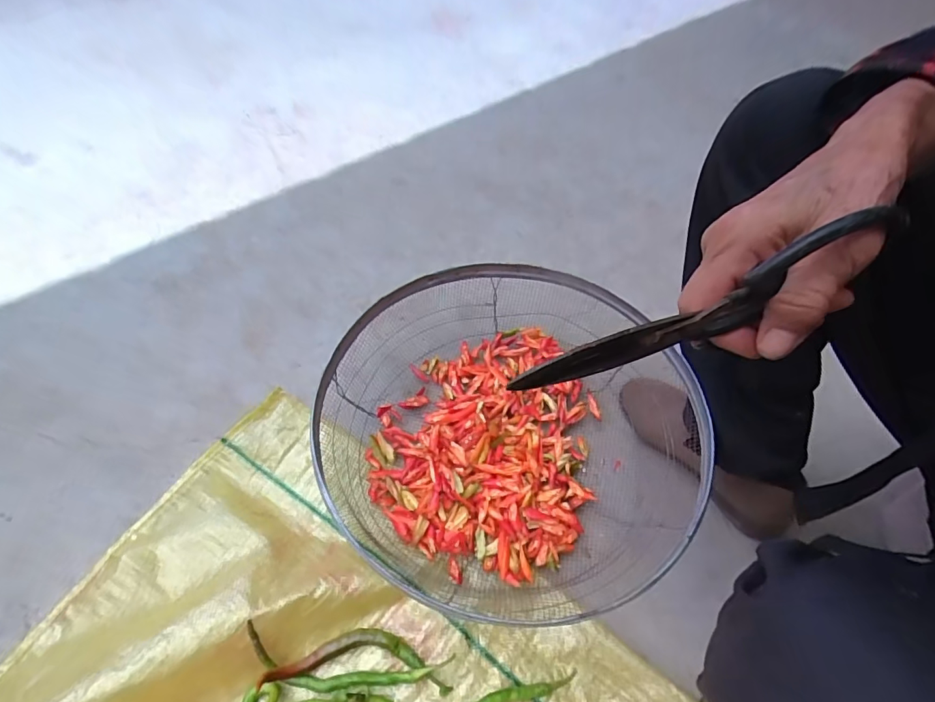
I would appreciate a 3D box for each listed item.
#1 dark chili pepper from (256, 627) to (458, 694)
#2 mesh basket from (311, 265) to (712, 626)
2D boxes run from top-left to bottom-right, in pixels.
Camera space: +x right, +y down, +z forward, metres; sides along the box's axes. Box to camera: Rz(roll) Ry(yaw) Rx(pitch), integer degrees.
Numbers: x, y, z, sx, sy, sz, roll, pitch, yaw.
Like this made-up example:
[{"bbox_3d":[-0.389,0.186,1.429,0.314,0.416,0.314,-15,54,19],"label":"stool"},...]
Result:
[{"bbox_3d":[-0.110,0.315,0.480,0.183,0.030,0.052,3,53,-2],"label":"dark chili pepper"},{"bbox_3d":[0.045,0.087,0.593,0.431,0.138,0.420,2,53,-3],"label":"mesh basket"}]

